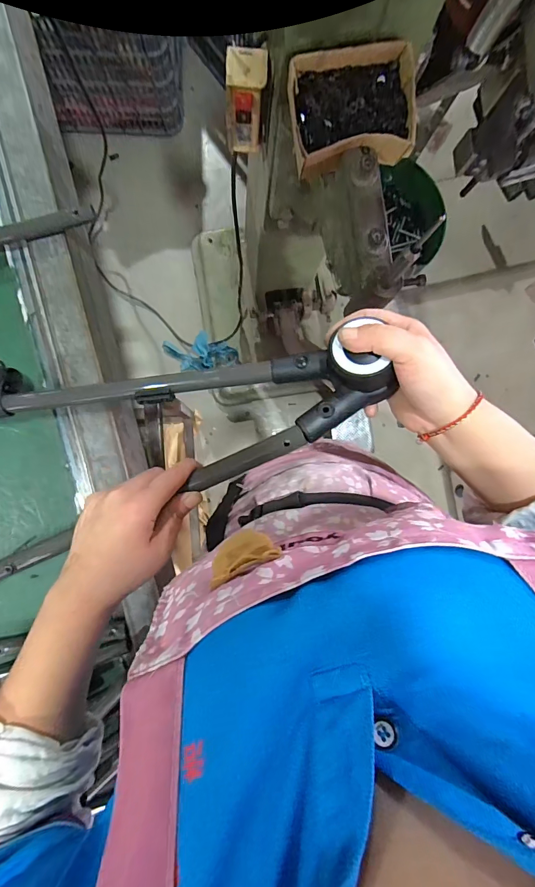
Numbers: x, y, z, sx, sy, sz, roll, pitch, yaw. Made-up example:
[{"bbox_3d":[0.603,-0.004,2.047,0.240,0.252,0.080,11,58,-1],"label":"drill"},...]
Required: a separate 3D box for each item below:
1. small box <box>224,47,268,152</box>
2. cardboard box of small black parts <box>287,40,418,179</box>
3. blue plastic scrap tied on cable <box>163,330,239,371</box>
[{"bbox_3d":[-0.029,-0.443,0.515,0.053,0.108,0.049,4,88,-4],"label":"small box"},{"bbox_3d":[0.093,-0.362,0.434,0.138,0.050,0.099,-12,89,-4],"label":"cardboard box of small black parts"},{"bbox_3d":[-0.213,-0.294,1.258,0.278,0.041,0.124,10,87,30],"label":"blue plastic scrap tied on cable"}]

